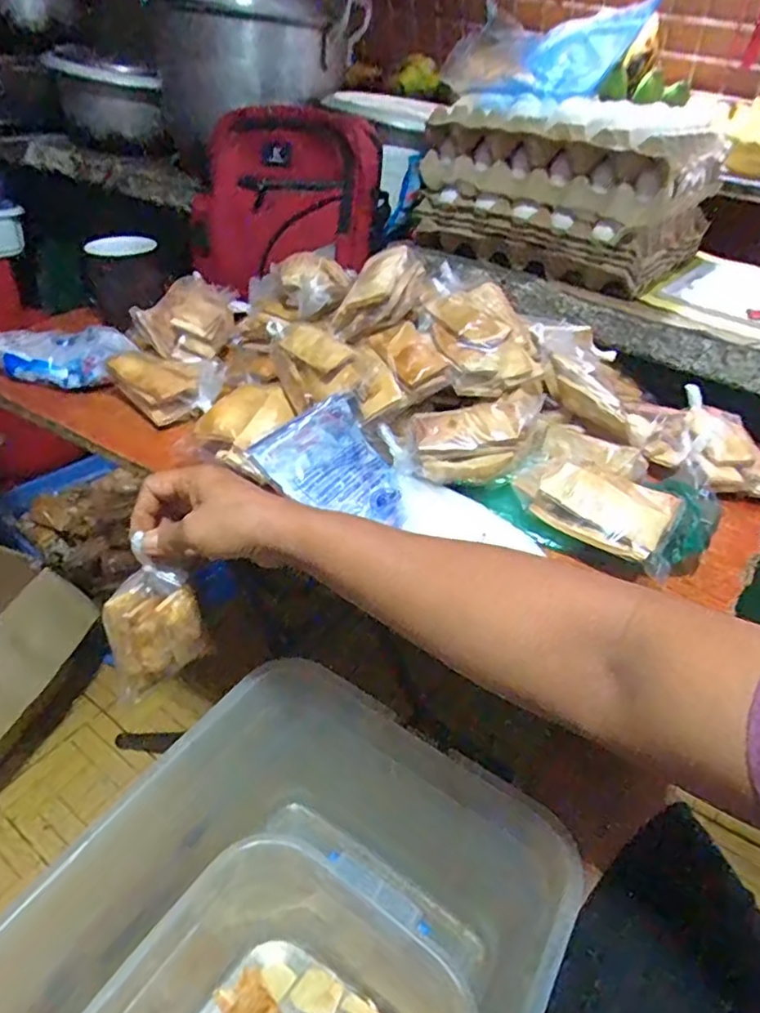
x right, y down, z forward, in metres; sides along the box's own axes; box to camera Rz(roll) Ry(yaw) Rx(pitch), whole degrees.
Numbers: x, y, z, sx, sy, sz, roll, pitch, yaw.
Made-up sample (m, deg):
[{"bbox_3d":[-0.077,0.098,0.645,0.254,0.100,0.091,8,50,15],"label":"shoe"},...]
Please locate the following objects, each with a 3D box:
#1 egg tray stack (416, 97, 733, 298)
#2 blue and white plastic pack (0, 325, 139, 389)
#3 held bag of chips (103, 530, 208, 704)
[{"bbox_3d":[0.227,-0.384,0.738,0.279,0.143,0.237,31,44,27],"label":"egg tray stack"},{"bbox_3d":[-0.330,-0.166,0.641,0.147,0.045,0.084,16,39,12],"label":"blue and white plastic pack"},{"bbox_3d":[-0.179,0.099,0.490,0.068,0.123,0.031,-10,41,-20],"label":"held bag of chips"}]

